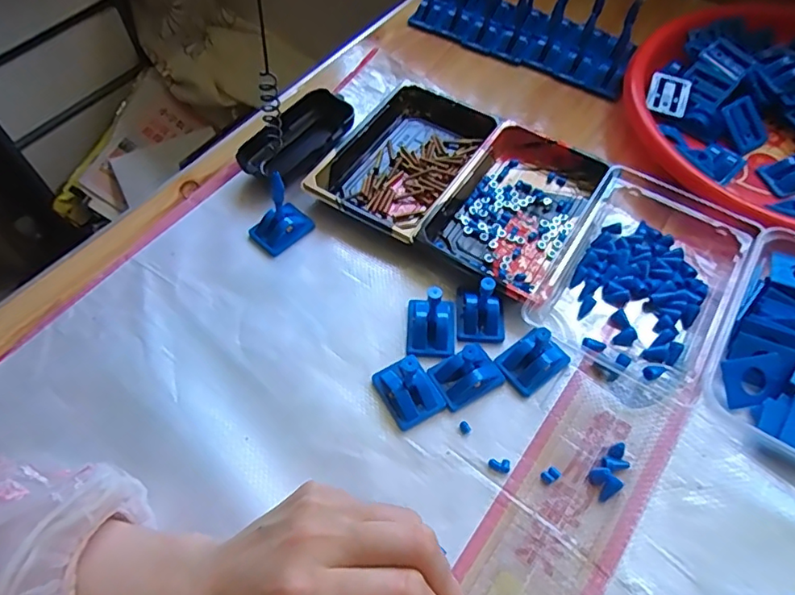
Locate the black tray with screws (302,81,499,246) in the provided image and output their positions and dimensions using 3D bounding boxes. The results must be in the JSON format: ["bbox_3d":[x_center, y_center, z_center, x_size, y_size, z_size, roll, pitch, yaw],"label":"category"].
[{"bbox_3d":[0.009,-0.123,0.475,0.109,0.024,0.169,28,62,17],"label":"black tray with screws"}]

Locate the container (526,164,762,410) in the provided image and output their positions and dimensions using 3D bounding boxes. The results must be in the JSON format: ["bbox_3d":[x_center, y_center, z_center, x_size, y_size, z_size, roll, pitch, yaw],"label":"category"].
[{"bbox_3d":[0.184,-0.019,0.401,0.119,0.031,0.184,29,62,17],"label":"container"}]

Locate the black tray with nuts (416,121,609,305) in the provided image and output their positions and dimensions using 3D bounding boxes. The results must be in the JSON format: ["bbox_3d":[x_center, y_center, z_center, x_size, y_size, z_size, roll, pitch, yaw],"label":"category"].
[{"bbox_3d":[0.096,-0.074,0.437,0.099,0.025,0.160,29,62,17],"label":"black tray with nuts"}]

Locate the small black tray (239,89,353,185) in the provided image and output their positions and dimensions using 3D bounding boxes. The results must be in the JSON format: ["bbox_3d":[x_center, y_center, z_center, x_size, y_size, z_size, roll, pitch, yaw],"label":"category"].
[{"bbox_3d":[-0.081,-0.138,0.476,0.058,0.027,0.109,31,63,18],"label":"small black tray"}]

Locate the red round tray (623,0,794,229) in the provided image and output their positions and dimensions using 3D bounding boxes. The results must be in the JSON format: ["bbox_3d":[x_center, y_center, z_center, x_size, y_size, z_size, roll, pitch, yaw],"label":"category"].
[{"bbox_3d":[0.366,-0.163,0.479,0.301,0.042,0.287,0,57,0],"label":"red round tray"}]

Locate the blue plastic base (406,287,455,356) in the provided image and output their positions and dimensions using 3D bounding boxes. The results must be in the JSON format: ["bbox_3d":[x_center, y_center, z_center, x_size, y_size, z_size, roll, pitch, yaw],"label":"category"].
[{"bbox_3d":[0.024,0.011,0.375,0.035,0.044,0.043,2,58,2],"label":"blue plastic base"}]

